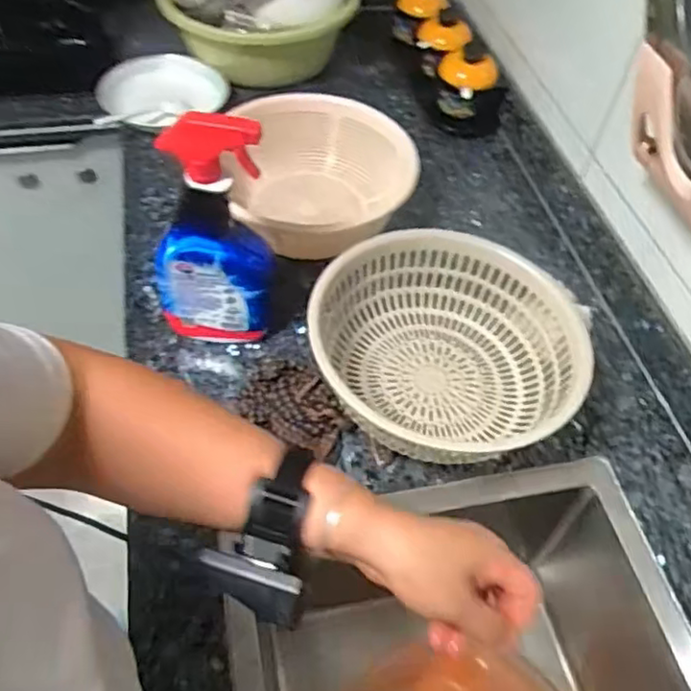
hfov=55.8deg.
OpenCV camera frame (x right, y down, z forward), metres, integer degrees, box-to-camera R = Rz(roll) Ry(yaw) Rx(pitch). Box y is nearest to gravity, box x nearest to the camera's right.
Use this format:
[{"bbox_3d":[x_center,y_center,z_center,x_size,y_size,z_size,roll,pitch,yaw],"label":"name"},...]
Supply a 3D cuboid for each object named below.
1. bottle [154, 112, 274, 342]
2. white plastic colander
[{"bbox_3d":[-0.138,-0.111,0.663,0.118,0.266,0.047,4,52,-1],"label":"bottle"},{"bbox_3d":[0.098,0.005,0.697,0.255,0.112,0.275,2,52,-3],"label":"white plastic colander"}]

